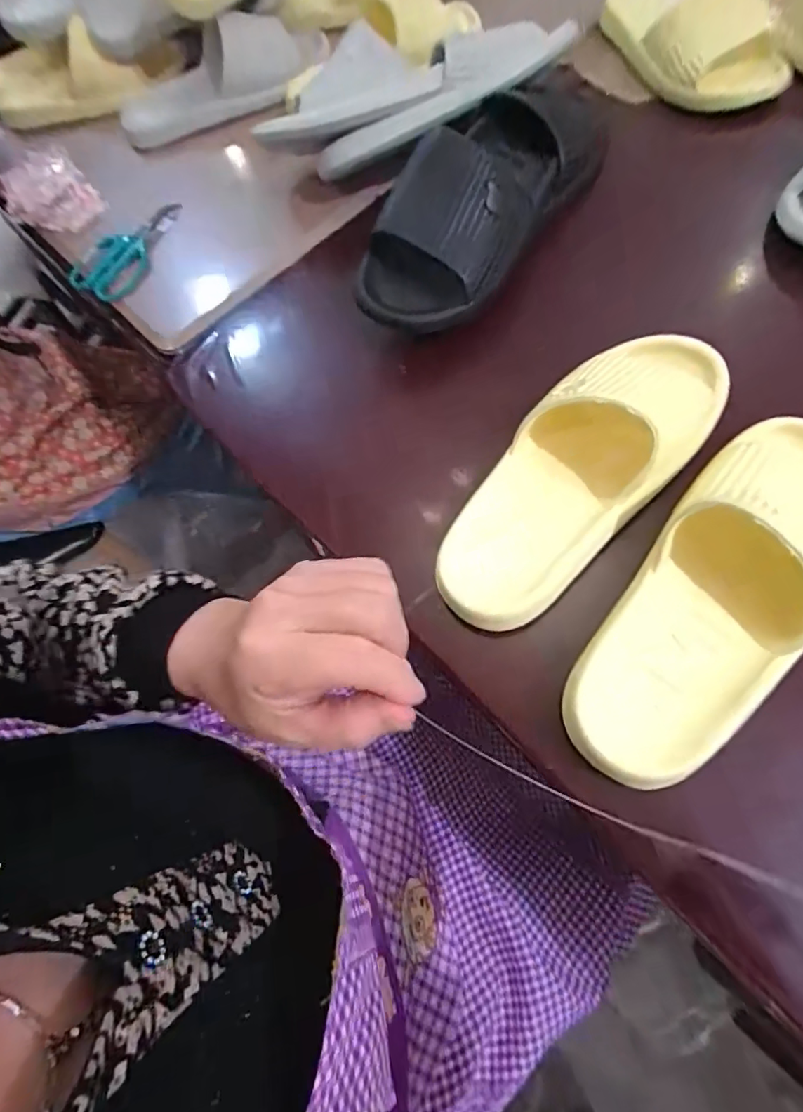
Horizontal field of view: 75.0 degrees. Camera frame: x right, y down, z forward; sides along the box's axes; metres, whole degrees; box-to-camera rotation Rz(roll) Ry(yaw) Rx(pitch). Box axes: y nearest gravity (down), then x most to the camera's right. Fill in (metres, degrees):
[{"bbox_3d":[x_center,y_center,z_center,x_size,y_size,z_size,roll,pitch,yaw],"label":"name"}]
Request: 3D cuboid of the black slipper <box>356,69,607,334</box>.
[{"bbox_3d":[0.075,-0.321,0.455,0.111,0.080,0.306,30,72,13],"label":"black slipper"}]

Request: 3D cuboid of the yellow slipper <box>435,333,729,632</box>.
[{"bbox_3d":[0.126,-0.064,0.365,0.259,0.061,0.095,-43,72,-14],"label":"yellow slipper"}]

